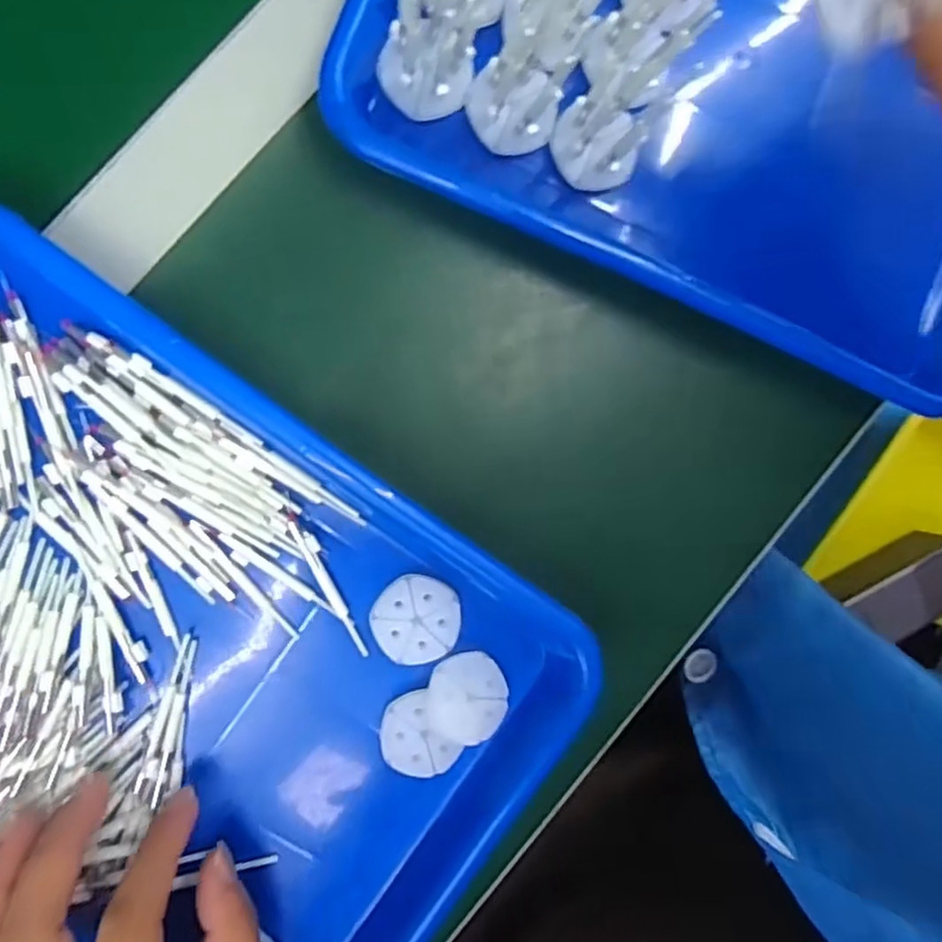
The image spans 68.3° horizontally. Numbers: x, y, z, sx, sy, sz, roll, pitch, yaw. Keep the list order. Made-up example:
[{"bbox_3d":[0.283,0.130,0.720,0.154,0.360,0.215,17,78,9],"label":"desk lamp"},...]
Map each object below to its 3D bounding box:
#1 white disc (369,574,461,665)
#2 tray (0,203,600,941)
[{"bbox_3d":[-0.024,0.066,0.306,0.038,0.004,0.037,-1,93,-9],"label":"white disc"},{"bbox_3d":[-0.130,0.083,0.279,0.337,0.037,0.240,38,87,-9],"label":"tray"}]

